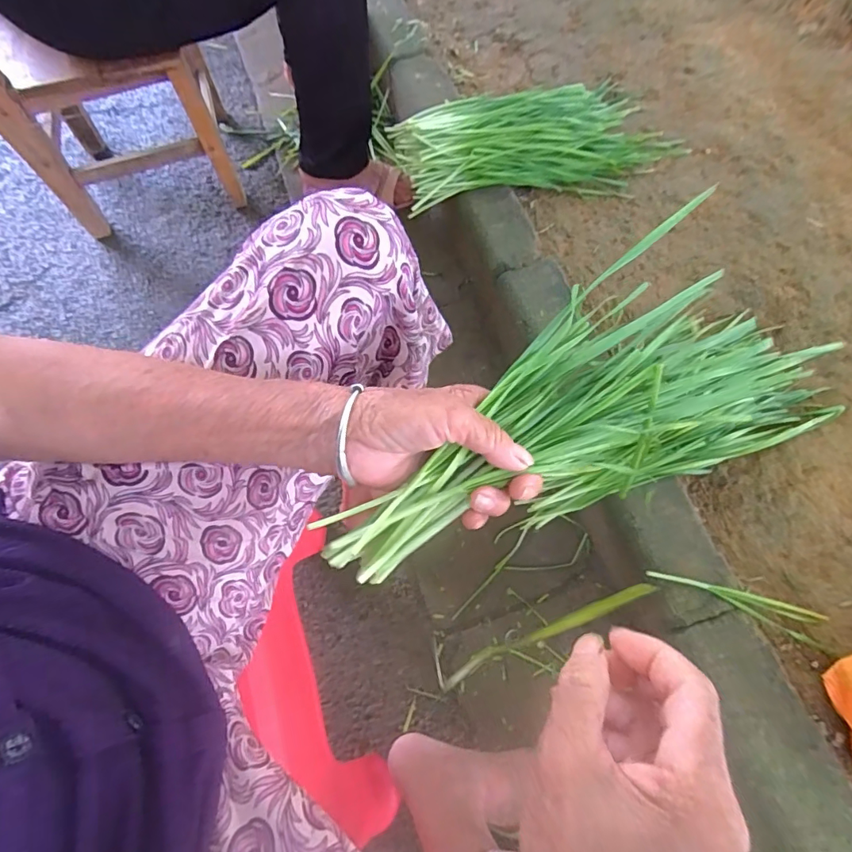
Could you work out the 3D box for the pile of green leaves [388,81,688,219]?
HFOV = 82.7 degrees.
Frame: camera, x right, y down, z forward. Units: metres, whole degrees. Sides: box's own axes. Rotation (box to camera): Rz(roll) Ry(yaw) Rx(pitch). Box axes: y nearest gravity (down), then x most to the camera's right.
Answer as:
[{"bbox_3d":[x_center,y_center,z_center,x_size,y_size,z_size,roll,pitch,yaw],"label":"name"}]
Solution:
[{"bbox_3d":[0.176,-0.453,0.762,0.444,0.077,0.206,-17,71,-3],"label":"pile of green leaves"}]

